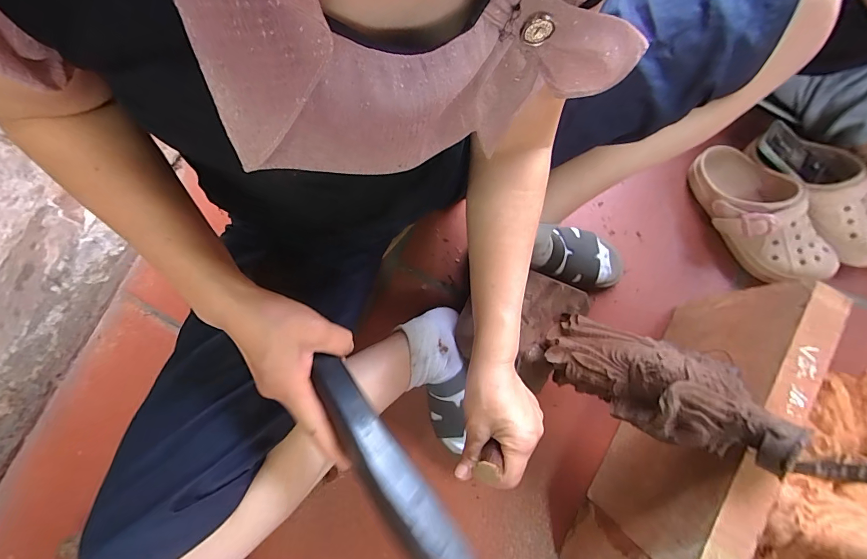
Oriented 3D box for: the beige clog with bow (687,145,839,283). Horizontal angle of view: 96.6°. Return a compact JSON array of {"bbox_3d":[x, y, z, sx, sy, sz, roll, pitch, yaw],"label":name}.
[{"bbox_3d":[0.486,-0.105,0.580,0.098,0.078,0.233,-19,76,0],"label":"beige clog with bow"}]

